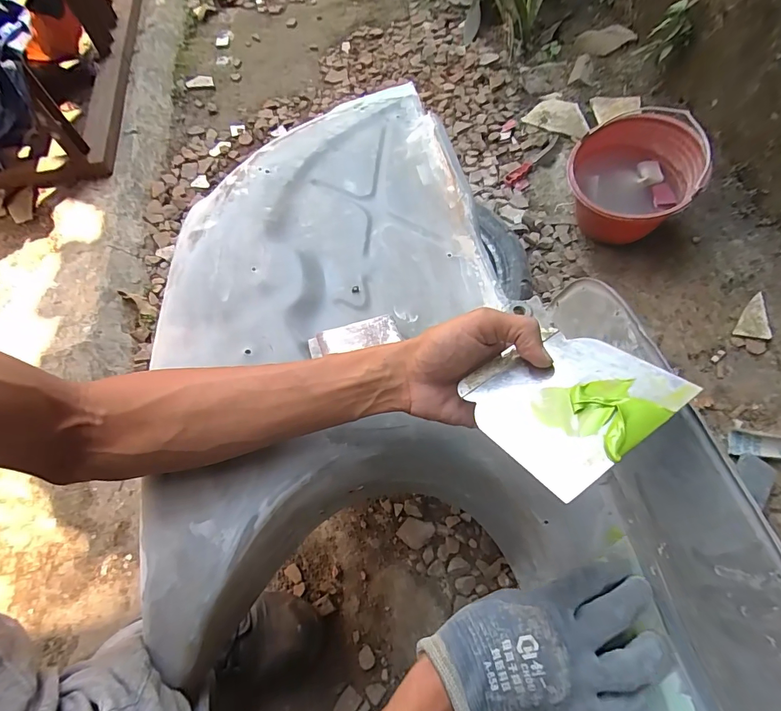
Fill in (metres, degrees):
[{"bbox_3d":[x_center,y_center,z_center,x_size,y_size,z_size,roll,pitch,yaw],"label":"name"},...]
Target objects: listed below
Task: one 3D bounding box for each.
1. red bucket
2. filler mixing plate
[{"bbox_3d":[0.491,-0.360,0.876,0.228,0.196,0.231,-1,65,2],"label":"red bucket"},{"bbox_3d":[0.117,0.027,0.289,0.115,0.007,0.114,-33,39,-15],"label":"filler mixing plate"}]

